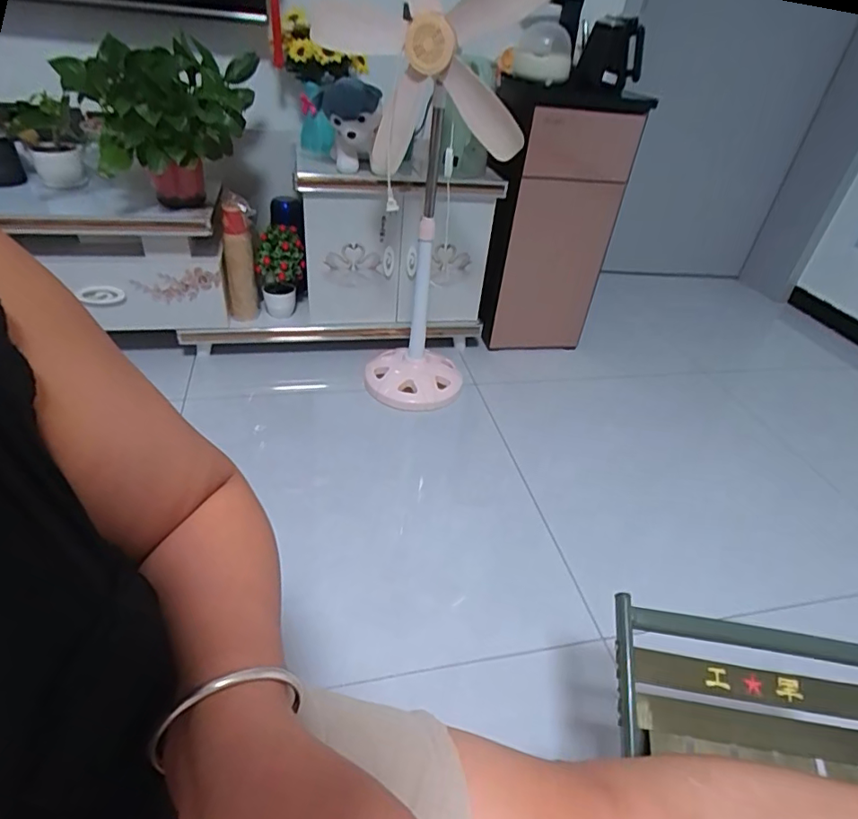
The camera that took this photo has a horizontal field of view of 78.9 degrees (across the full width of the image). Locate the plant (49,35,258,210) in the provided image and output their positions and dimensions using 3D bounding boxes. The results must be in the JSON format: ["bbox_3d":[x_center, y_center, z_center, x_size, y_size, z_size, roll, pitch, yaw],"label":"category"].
[{"bbox_3d":[-0.571,-0.621,1.160,0.362,0.299,0.312,-9,40,-19],"label":"plant"}]

